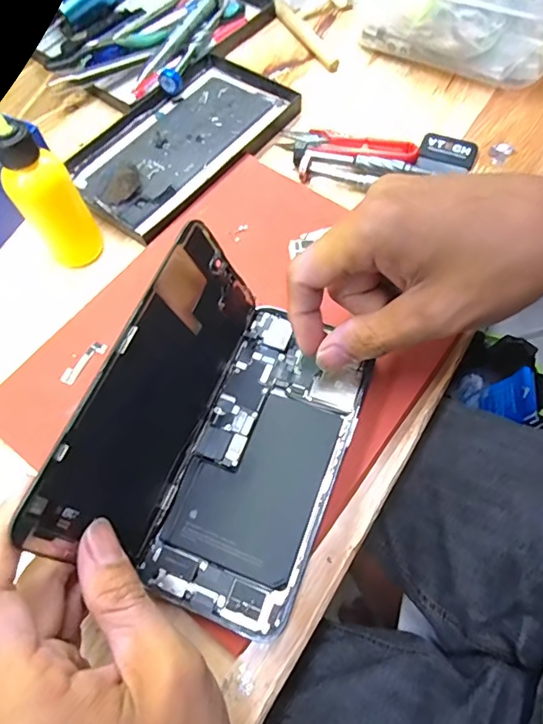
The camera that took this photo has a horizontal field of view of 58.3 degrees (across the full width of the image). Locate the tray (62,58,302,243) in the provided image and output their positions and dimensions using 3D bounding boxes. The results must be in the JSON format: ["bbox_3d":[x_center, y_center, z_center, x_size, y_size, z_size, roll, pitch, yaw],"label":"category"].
[{"bbox_3d":[-0.068,-0.170,0.367,0.105,0.013,0.171,37,72,17],"label":"tray"}]

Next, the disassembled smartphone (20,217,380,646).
[{"bbox_3d":[-0.022,0.027,0.223,0.111,0.073,0.155,18,68,10],"label":"disassembled smartphone"}]

